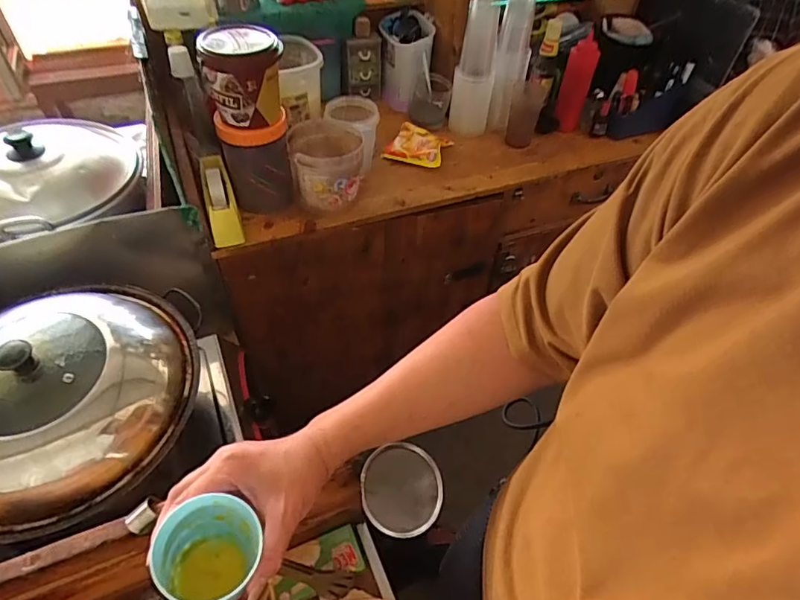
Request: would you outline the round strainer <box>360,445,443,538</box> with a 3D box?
[{"bbox_3d":[0.003,0.254,0.691,0.107,0.019,0.119,3,50,-1],"label":"round strainer"}]

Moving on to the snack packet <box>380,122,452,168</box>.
[{"bbox_3d":[0.043,-0.356,1.164,0.125,0.026,0.134,17,52,11],"label":"snack packet"}]

